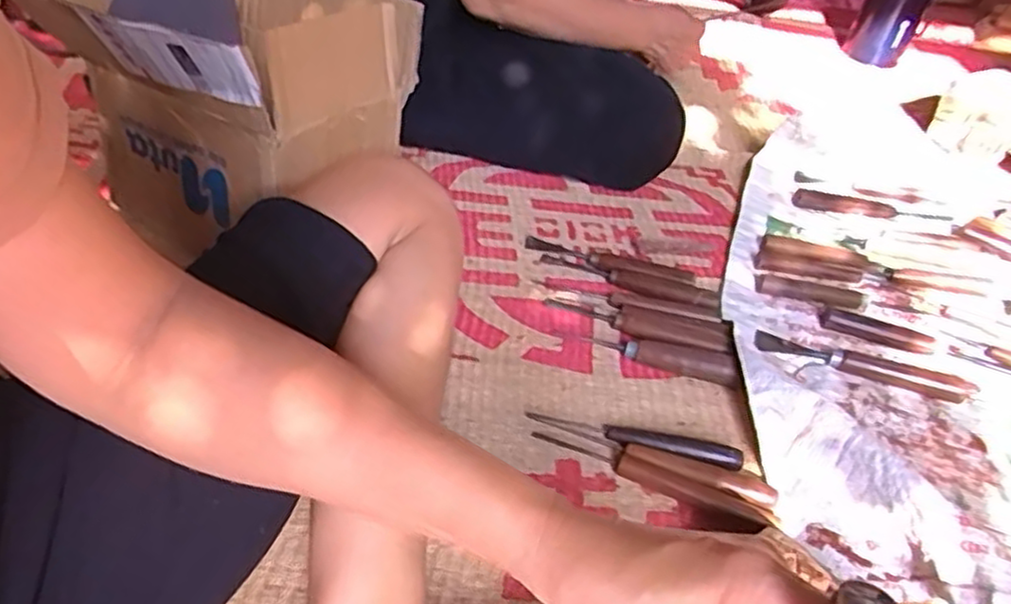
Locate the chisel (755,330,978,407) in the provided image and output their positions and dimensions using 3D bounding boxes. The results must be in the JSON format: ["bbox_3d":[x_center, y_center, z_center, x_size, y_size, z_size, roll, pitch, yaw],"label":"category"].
[{"bbox_3d":[0.320,0.053,0.630,0.182,0.019,0.028,16,42,12],"label":"chisel"}]

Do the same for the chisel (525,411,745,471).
[{"bbox_3d":[0.098,0.104,0.547,0.164,0.015,0.023,15,41,10],"label":"chisel"}]

